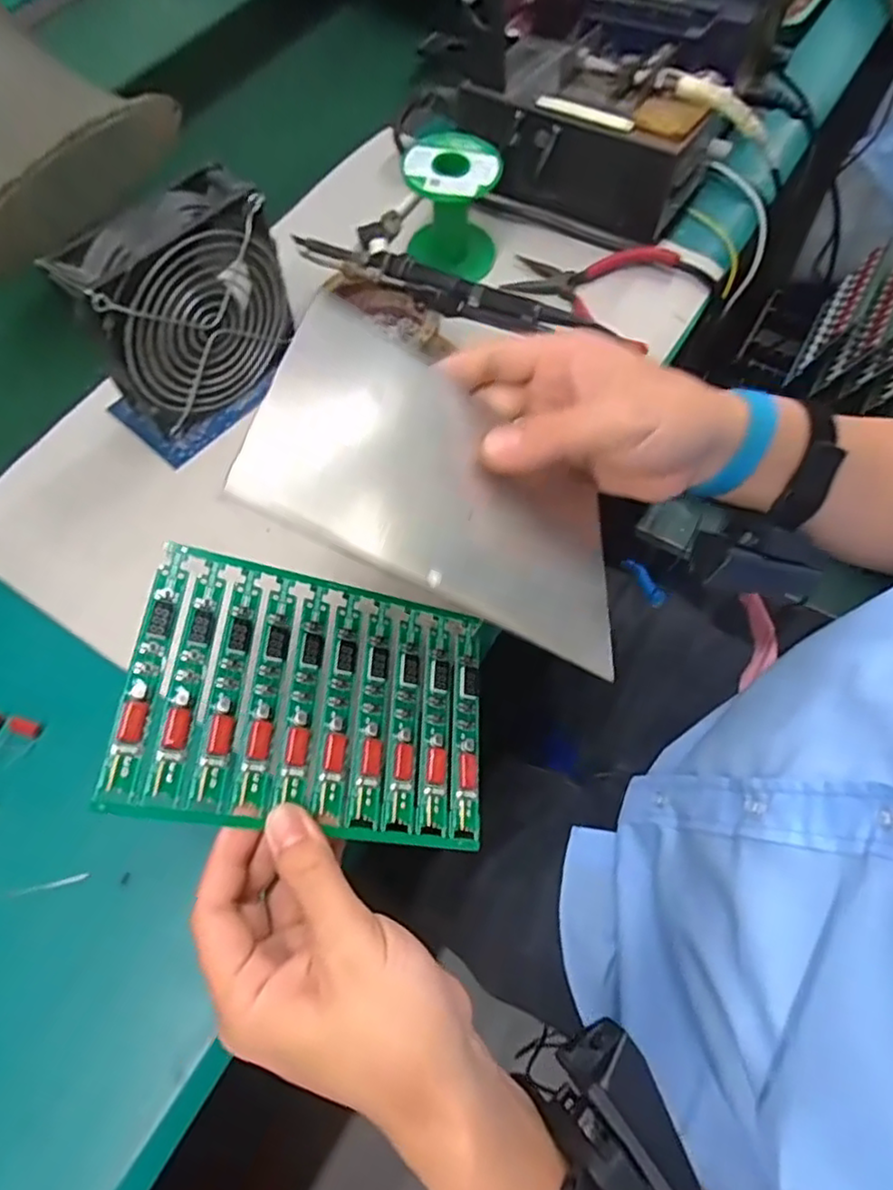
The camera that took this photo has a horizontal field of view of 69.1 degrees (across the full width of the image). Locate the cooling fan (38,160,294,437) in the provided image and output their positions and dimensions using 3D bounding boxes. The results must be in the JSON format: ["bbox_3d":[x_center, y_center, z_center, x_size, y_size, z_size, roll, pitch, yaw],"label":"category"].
[{"bbox_3d":[-0.158,-0.172,0.400,0.044,0.121,0.118,39,71,16],"label":"cooling fan"}]

